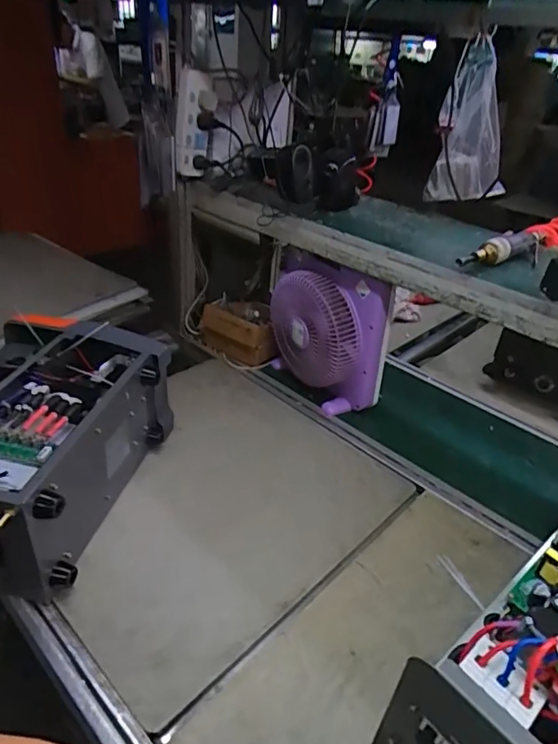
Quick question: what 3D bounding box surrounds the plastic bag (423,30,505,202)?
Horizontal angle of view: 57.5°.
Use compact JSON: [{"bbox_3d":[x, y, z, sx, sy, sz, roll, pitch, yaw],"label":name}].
[{"bbox_3d":[0.410,-0.526,1.079,0.179,0.304,0.053,-8,24,-24],"label":"plastic bag"}]

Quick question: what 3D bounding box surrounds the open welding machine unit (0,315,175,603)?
[{"bbox_3d":[-0.385,0.113,0.820,0.291,0.200,0.427,11,32,7],"label":"open welding machine unit"}]

